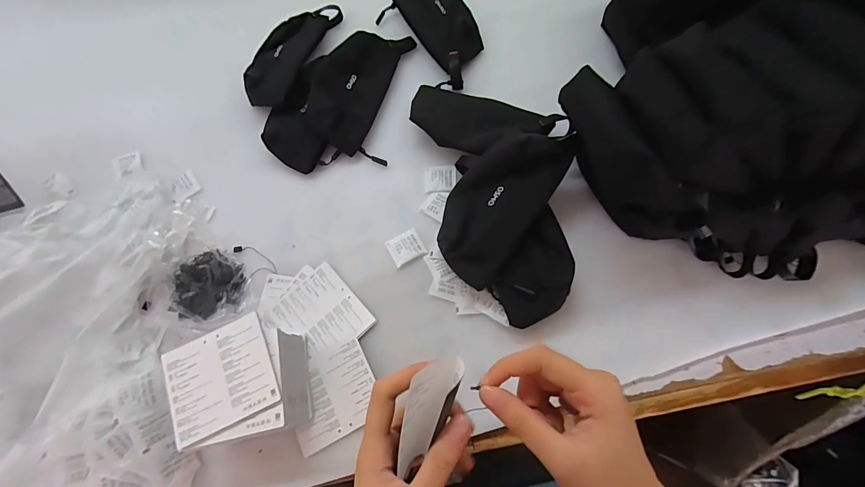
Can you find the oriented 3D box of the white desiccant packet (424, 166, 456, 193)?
[{"bbox_3d":[0.011,-0.086,0.487,0.041,0.008,0.042,1,70,5],"label":"white desiccant packet"}]

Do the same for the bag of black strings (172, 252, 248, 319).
[{"bbox_3d":[-0.271,0.046,0.429,0.075,0.041,0.080,-19,68,-4],"label":"bag of black strings"}]

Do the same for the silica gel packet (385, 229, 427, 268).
[{"bbox_3d":[-0.033,0.004,0.449,0.041,0.004,0.039,-26,70,-6],"label":"silica gel packet"}]

